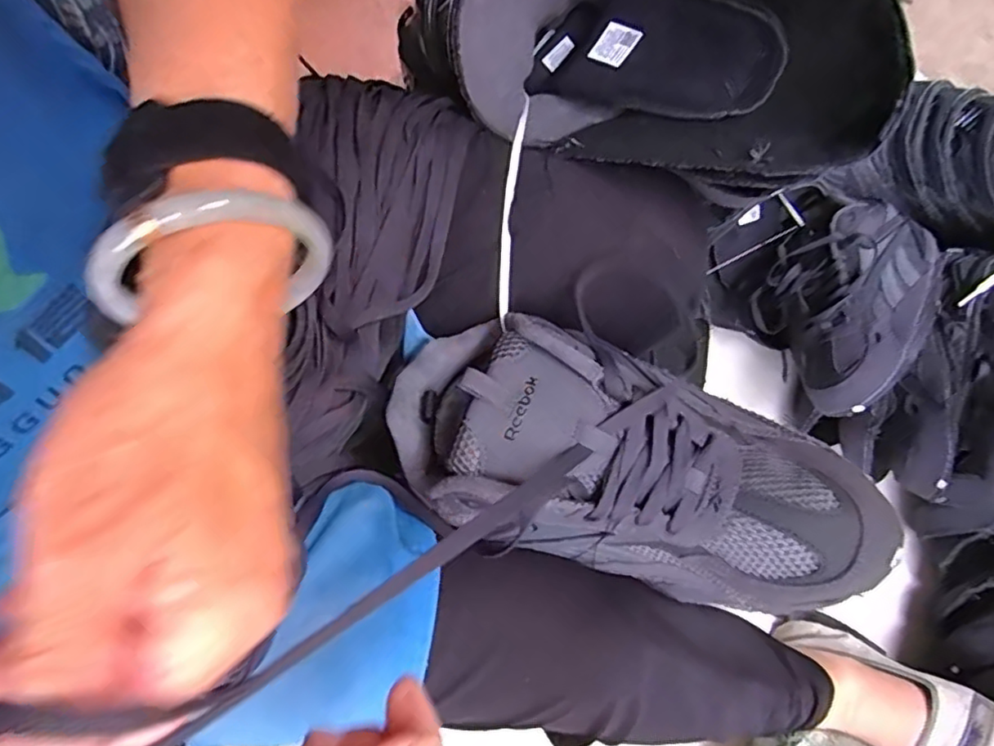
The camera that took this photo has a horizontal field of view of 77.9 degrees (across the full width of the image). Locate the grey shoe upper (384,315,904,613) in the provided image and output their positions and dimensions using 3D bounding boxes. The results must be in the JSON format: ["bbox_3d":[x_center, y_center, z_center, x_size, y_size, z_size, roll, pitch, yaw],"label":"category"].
[{"bbox_3d":[0.059,0.047,0.308,0.240,0.070,0.104,18,74,10],"label":"grey shoe upper"}]

